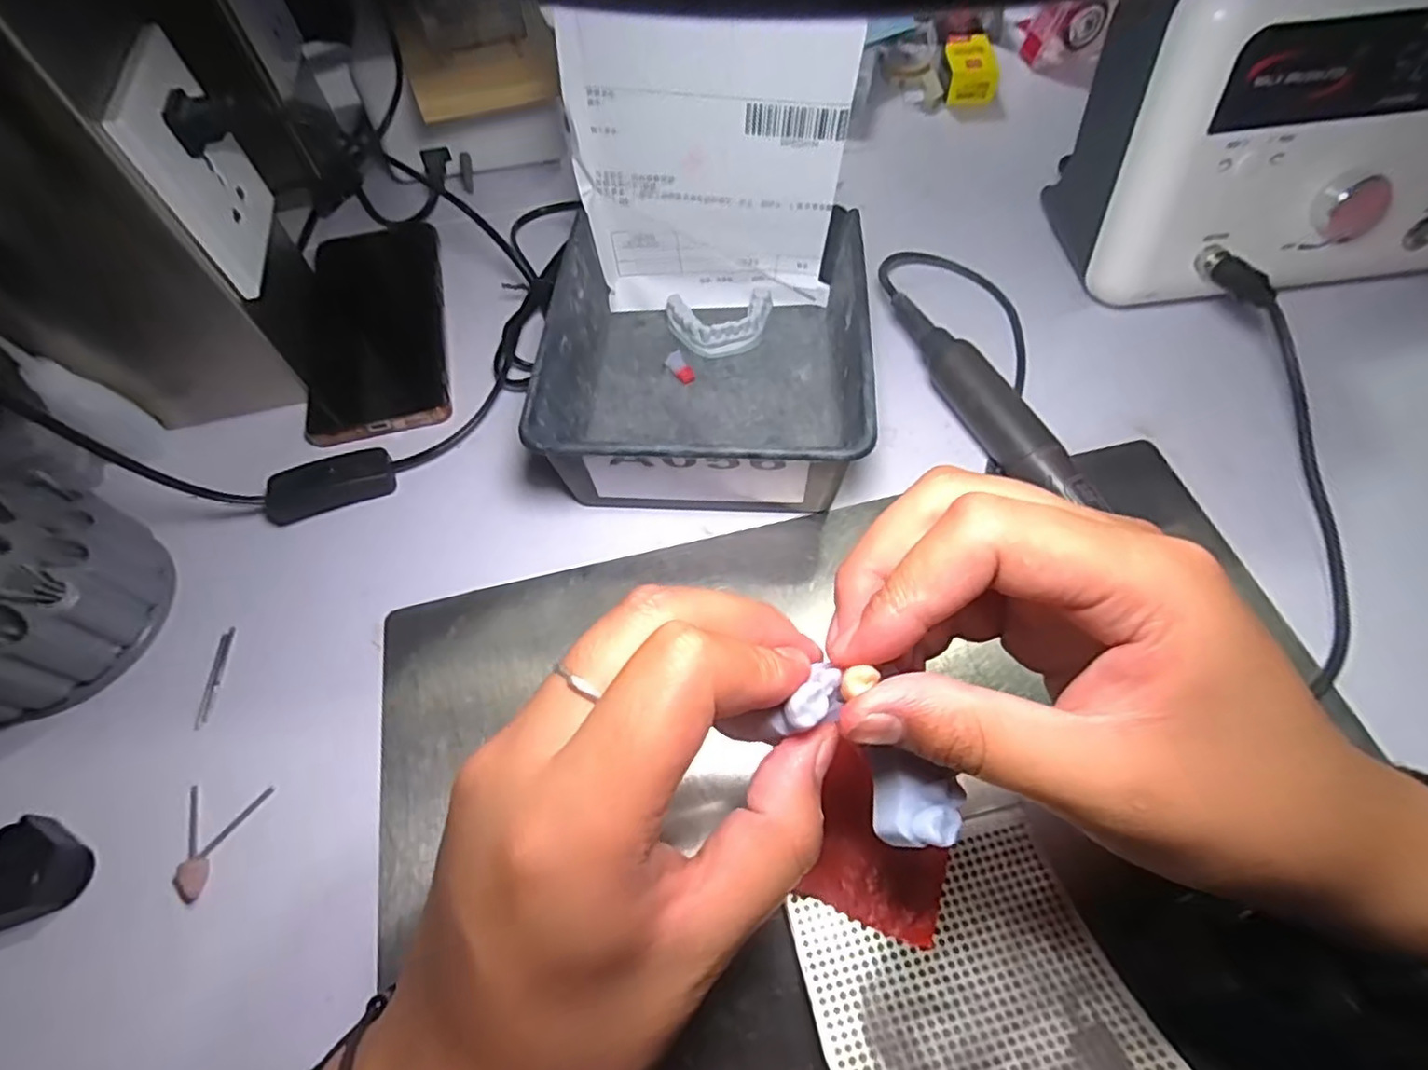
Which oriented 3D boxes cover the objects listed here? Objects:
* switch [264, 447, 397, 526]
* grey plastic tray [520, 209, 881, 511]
[{"bbox_3d":[-0.199,-0.026,0.338,0.062,0.018,0.024,-23,61,-10],"label":"switch"},{"bbox_3d":[0.000,-0.093,0.345,0.159,0.063,0.174,3,60,4],"label":"grey plastic tray"}]

